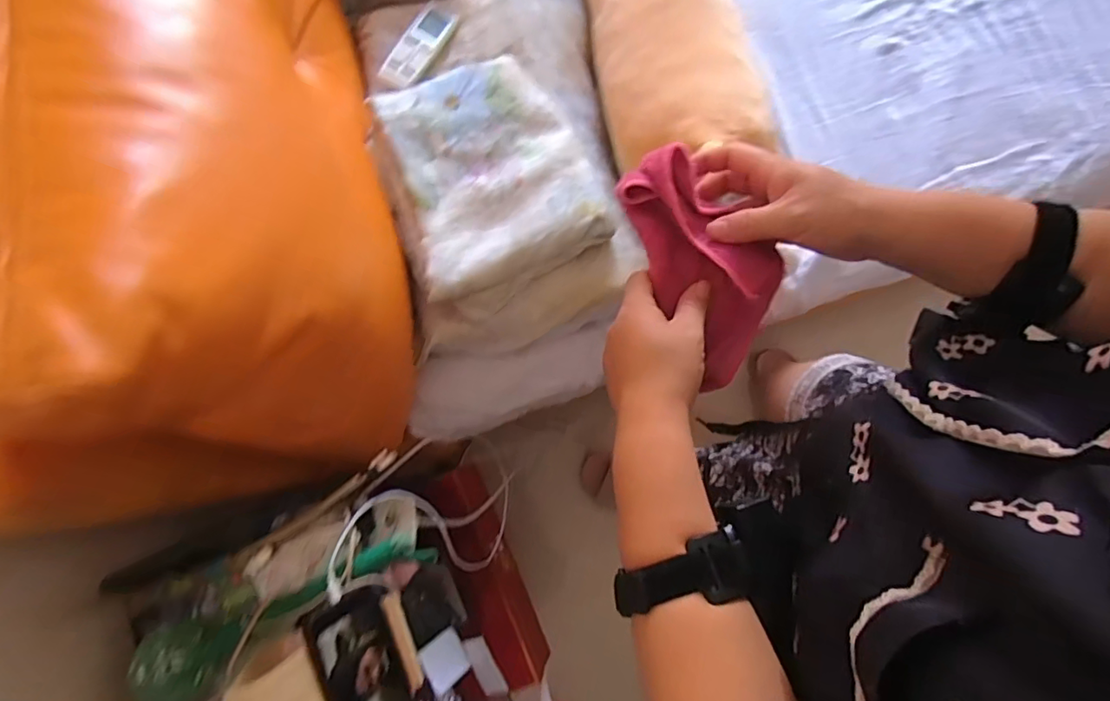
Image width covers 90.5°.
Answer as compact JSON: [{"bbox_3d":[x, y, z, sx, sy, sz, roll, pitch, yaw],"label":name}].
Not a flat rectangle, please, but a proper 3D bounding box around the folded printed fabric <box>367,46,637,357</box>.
[{"bbox_3d":[-0.081,-0.205,0.748,0.271,0.106,0.357,-19,79,-2],"label":"folded printed fabric"}]

